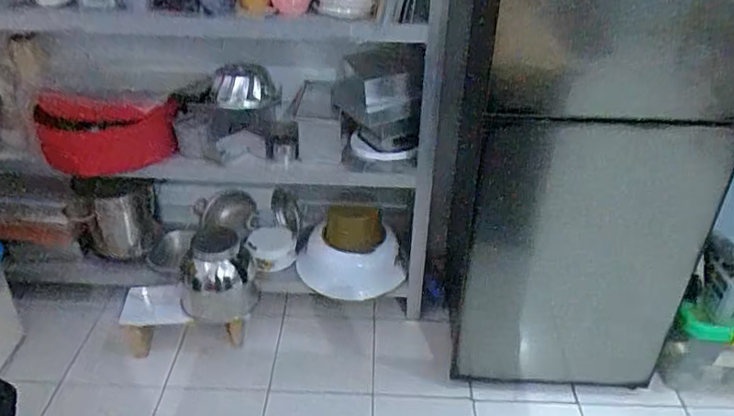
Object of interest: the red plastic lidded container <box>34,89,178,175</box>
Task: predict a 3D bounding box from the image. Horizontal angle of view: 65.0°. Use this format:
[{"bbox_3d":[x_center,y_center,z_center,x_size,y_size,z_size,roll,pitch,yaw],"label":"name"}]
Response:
[{"bbox_3d":[-0.775,-0.219,1.699,0.397,0.275,0.164,14,37,17],"label":"red plastic lidded container"}]

